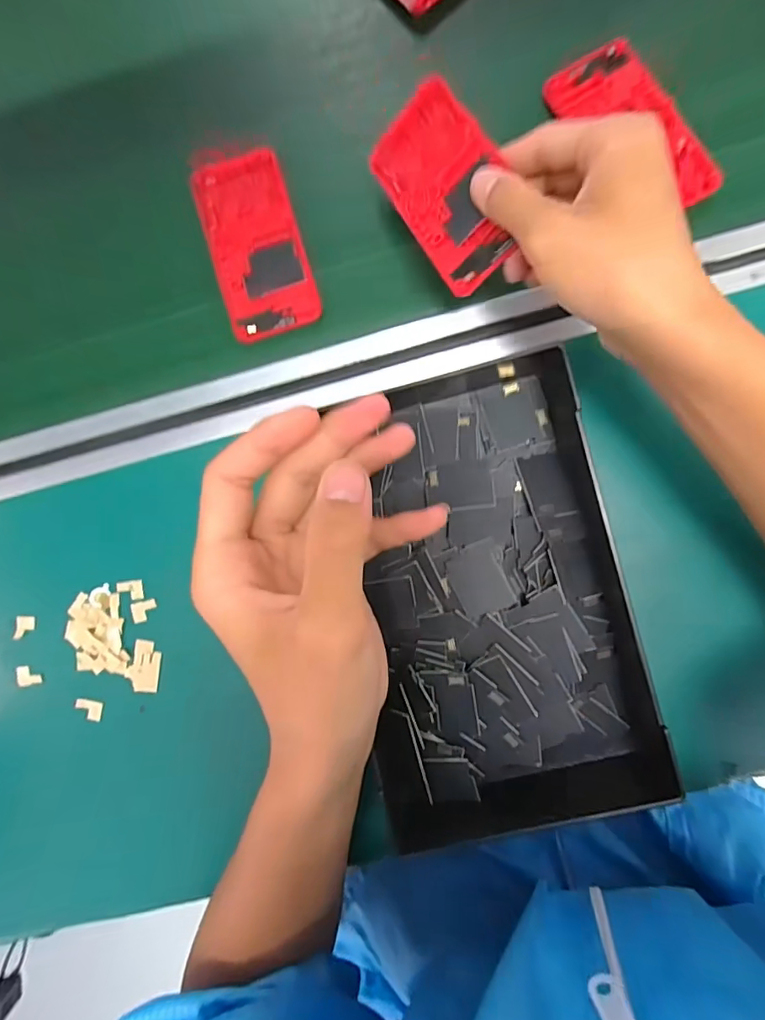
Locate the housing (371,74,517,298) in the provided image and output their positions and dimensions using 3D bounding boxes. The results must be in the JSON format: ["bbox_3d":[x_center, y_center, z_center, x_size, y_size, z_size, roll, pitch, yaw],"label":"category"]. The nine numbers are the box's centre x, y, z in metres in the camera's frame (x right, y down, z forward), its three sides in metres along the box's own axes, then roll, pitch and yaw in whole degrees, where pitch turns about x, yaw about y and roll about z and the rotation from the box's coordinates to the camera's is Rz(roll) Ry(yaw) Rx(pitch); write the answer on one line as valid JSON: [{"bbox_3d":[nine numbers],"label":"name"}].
[{"bbox_3d":[0.038,-0.193,0.299,0.062,0.007,0.123,-38,71,33],"label":"housing"}]

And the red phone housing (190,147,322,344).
[{"bbox_3d":[-0.086,-0.181,0.343,0.061,0.010,0.124,-17,86,3],"label":"red phone housing"}]

